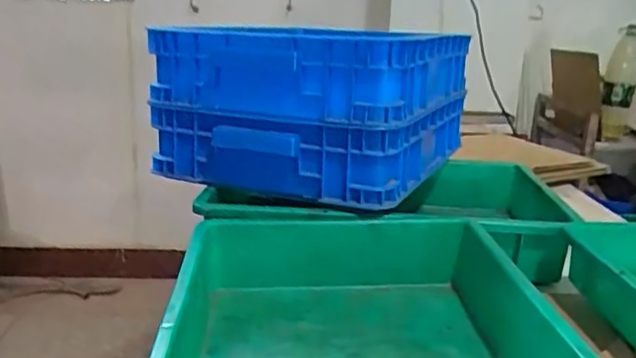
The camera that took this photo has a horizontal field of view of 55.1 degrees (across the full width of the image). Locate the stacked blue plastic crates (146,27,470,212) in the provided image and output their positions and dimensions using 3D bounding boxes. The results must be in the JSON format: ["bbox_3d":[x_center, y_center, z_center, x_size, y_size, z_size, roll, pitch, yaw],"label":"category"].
[{"bbox_3d":[0.007,-0.103,0.822,0.322,0.182,0.314,11,18,30],"label":"stacked blue plastic crates"}]

